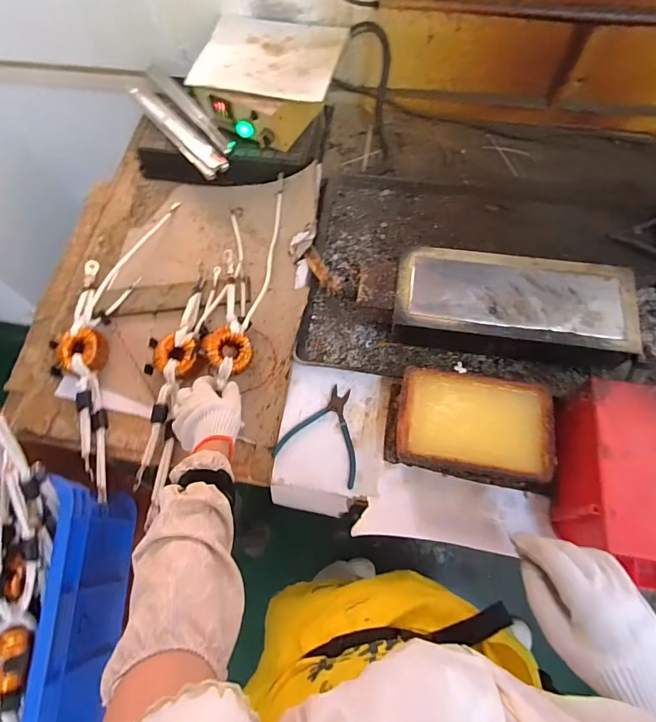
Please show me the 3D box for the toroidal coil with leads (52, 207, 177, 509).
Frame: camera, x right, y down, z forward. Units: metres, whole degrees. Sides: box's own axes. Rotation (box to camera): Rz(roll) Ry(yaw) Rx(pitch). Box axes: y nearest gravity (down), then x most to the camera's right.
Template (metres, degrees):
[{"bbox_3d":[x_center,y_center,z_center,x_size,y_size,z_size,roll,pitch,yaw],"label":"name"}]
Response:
[{"bbox_3d":[-0.392,-0.061,0.722,0.144,0.047,0.551,2,67,4],"label":"toroidal coil with leads"}]

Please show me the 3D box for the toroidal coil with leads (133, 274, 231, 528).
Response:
[{"bbox_3d":[-0.250,0.014,0.700,0.084,0.042,0.390,8,70,6],"label":"toroidal coil with leads"}]

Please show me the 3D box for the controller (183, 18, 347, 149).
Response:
[{"bbox_3d":[-0.111,-0.528,0.804,0.254,0.092,0.226,16,69,10],"label":"controller"}]

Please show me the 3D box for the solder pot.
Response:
[{"bbox_3d":[0.272,-0.075,0.651,0.339,0.090,0.161,5,68,5],"label":"solder pot"}]

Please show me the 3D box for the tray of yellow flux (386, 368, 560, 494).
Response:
[{"bbox_3d":[0.194,0.092,0.597,0.211,0.067,0.137,7,68,6],"label":"tray of yellow flux"}]

